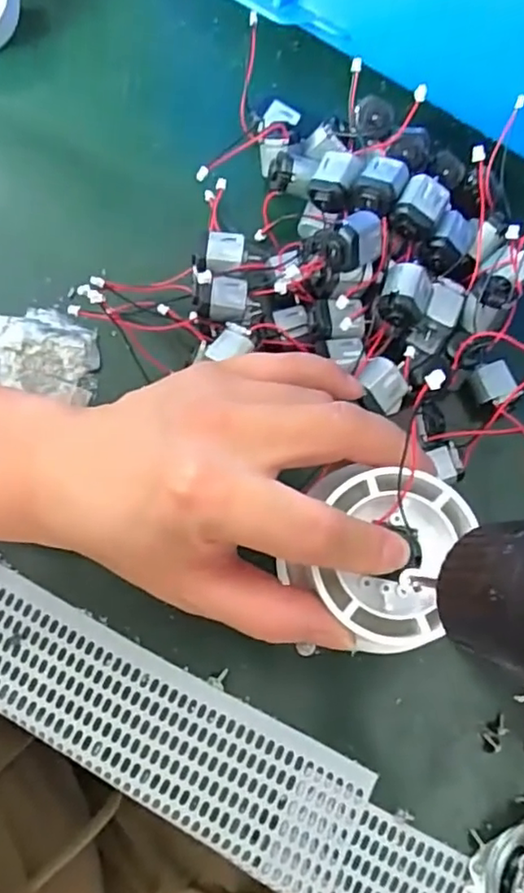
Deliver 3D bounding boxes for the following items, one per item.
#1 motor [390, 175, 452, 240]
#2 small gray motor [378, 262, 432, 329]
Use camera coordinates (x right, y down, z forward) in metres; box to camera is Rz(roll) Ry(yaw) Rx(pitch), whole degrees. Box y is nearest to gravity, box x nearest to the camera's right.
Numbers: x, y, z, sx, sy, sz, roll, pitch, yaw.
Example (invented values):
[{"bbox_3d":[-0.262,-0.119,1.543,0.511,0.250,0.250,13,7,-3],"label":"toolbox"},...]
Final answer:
[{"bbox_3d":[0.067,-0.101,0.265,0.019,0.016,0.021,31,75,7],"label":"motor"},{"bbox_3d":[0.060,-0.062,0.260,0.020,0.016,0.024,17,74,3],"label":"small gray motor"}]

